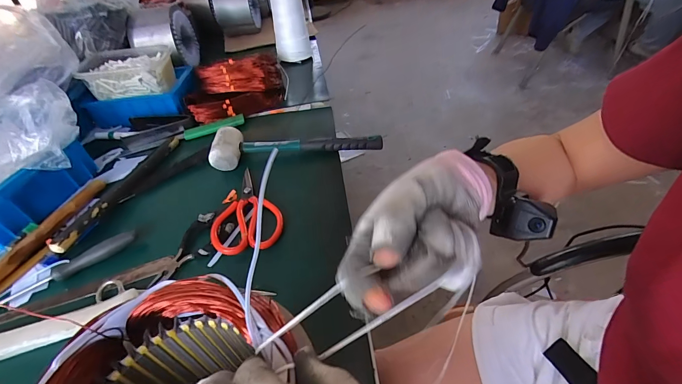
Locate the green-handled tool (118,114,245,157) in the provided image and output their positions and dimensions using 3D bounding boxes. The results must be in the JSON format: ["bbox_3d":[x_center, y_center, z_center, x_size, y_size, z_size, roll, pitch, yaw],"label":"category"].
[{"bbox_3d":[-0.304,-0.114,0.642,0.234,0.013,0.031,-15,45,-7],"label":"green-handled tool"}]

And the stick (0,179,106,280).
[{"bbox_3d":[-0.437,0.067,0.476,0.022,0.019,0.242,8,46,15],"label":"stick"}]

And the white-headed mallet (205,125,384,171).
[{"bbox_3d":[-0.074,-0.082,0.558,0.285,0.049,0.063,-5,44,2],"label":"white-headed mallet"}]

